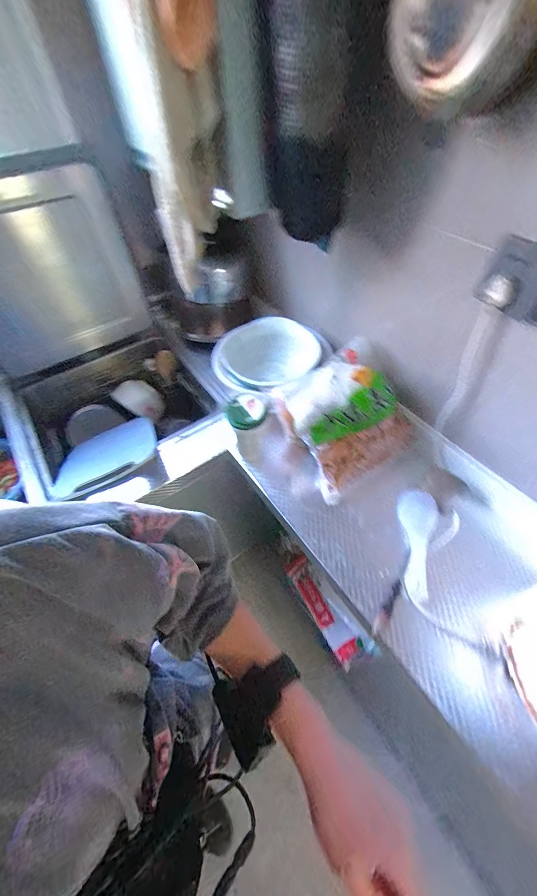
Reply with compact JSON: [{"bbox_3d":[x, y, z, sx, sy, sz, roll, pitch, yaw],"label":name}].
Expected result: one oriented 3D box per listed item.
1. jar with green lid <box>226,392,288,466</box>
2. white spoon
[{"bbox_3d":[-0.038,-0.029,0.691,0.081,0.159,0.080,-24,57,-15],"label":"jar with green lid"},{"bbox_3d":[0.275,0.176,0.616,0.071,0.021,0.207,17,56,14],"label":"white spoon"}]

